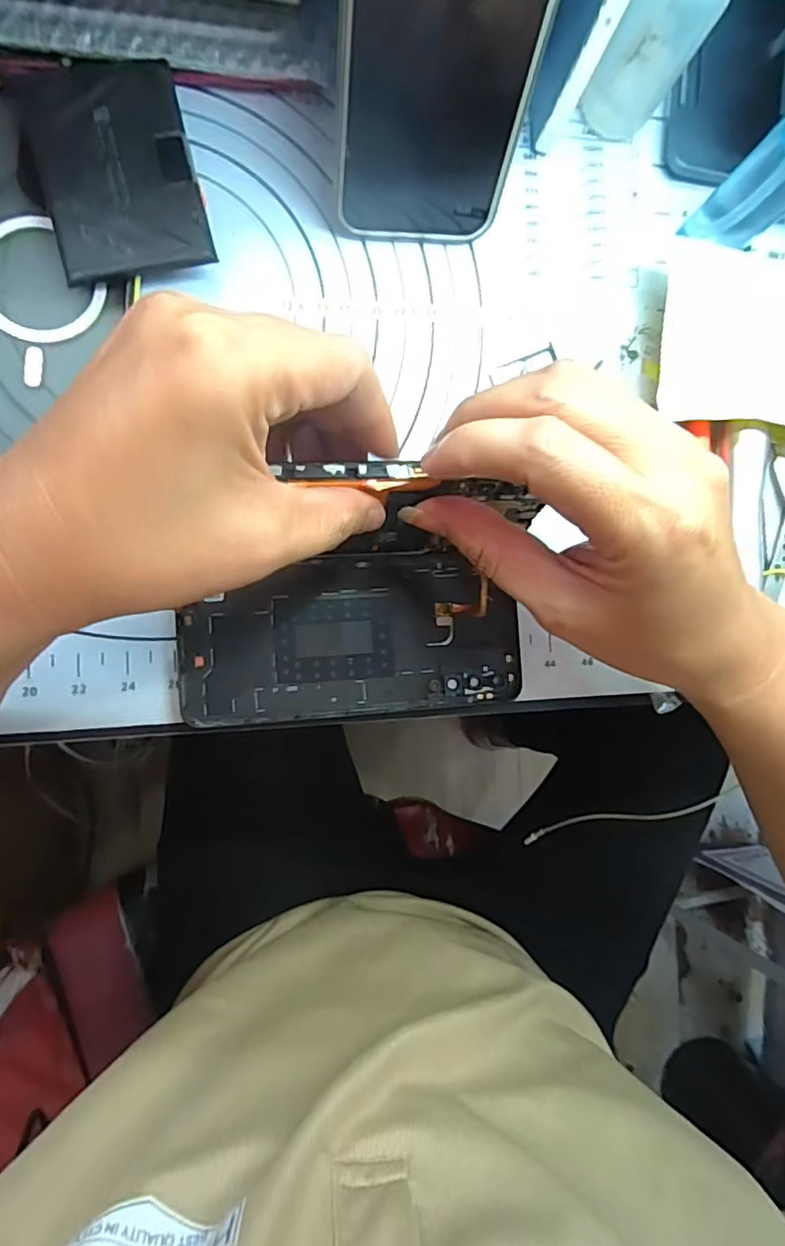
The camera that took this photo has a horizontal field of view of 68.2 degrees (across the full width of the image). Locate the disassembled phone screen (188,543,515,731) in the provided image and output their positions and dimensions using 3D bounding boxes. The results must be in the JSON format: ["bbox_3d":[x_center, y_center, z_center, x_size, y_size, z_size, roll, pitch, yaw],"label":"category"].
[{"bbox_3d":[-0.017,0.006,0.272,0.154,0.005,0.072,-4,89,-9],"label":"disassembled phone screen"}]

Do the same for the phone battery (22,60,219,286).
[{"bbox_3d":[-0.114,-0.190,0.244,0.061,0.005,0.087,-13,92,-8],"label":"phone battery"}]

